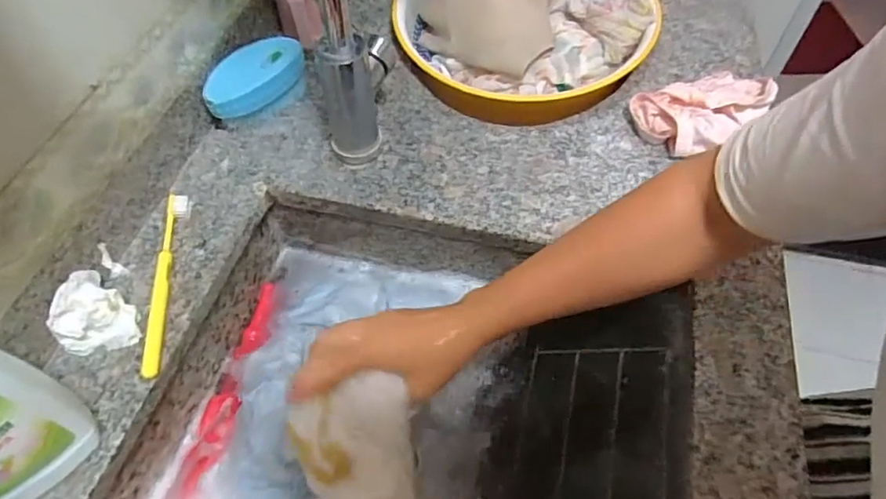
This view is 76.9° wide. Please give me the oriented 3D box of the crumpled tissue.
[{"bbox_3d":[-0.278,0.035,0.440,0.051,0.045,0.085,-19,57,-12],"label":"crumpled tissue"}]

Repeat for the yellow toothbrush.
[{"bbox_3d":[-0.232,0.022,0.467,0.017,0.009,0.175,-6,55,-3],"label":"yellow toothbrush"}]

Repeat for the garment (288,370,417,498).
[{"bbox_3d":[-0.069,0.182,0.409,0.093,0.082,0.161,7,55,6],"label":"garment"}]

